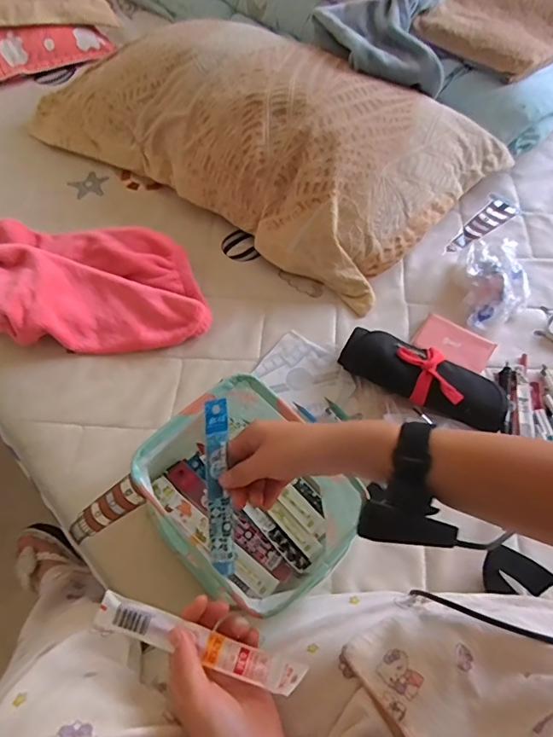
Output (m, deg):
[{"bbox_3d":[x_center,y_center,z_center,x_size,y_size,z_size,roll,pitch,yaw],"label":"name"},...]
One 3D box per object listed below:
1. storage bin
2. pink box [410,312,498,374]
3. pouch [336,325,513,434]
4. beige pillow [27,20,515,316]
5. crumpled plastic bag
[{"bbox_3d":[-0.038,0.131,0.520,0.166,0.129,0.218,-34,67,-19],"label":"storage bin"},{"bbox_3d":[0.246,-0.035,0.683,0.100,0.017,0.057,29,63,14],"label":"pink box"},{"bbox_3d":[0.191,0.011,0.636,0.215,0.051,0.074,26,63,13],"label":"pouch"},{"bbox_3d":[-0.037,-0.409,0.818,0.730,0.158,0.378,31,64,15],"label":"beige pillow"},{"bbox_3d":[0.325,-0.122,0.723,0.105,0.052,0.152,6,60,2],"label":"crumpled plastic bag"}]

